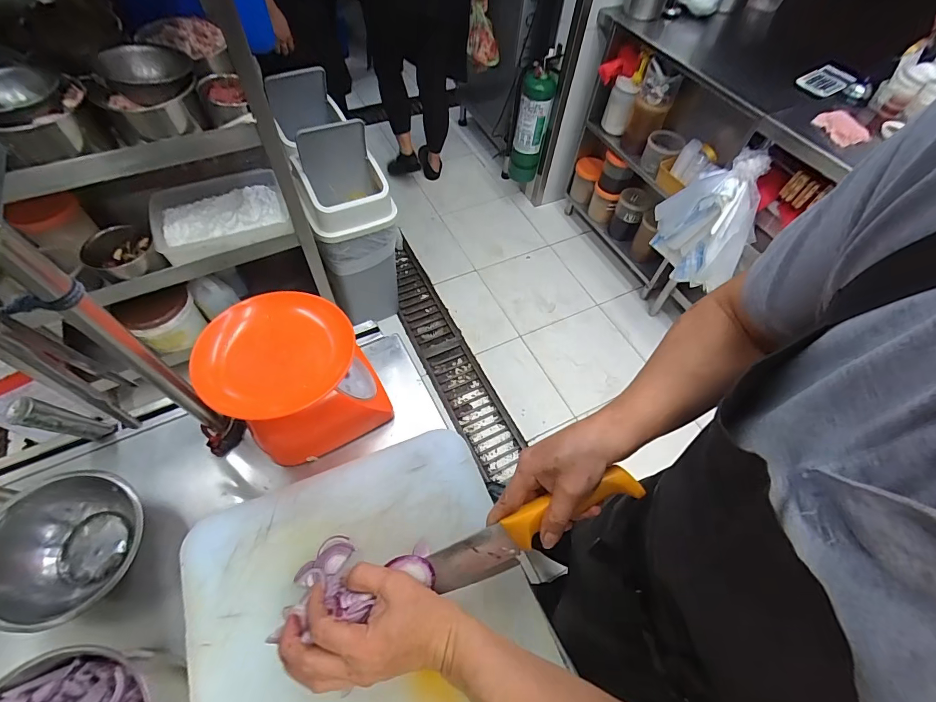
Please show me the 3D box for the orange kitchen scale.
[{"bbox_3d":[-0.202,0.031,0.496,0.160,0.174,0.127,-24,63,-18],"label":"orange kitchen scale"}]

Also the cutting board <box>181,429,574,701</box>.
[{"bbox_3d":[-0.093,0.301,0.425,0.338,0.020,0.387,-21,62,-16],"label":"cutting board"}]

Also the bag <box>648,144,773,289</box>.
[{"bbox_3d":[0.803,-0.432,1.366,0.304,0.404,0.159,38,63,18],"label":"bag"}]

